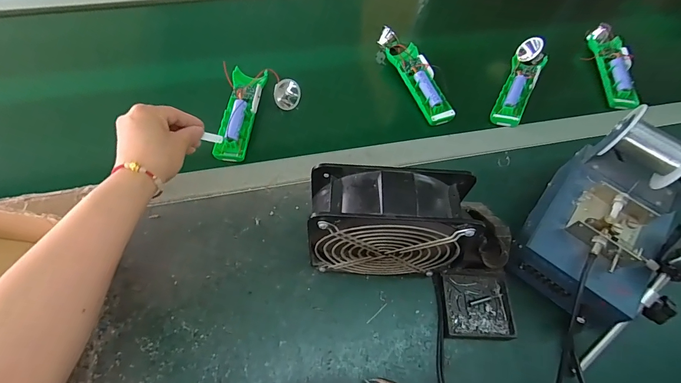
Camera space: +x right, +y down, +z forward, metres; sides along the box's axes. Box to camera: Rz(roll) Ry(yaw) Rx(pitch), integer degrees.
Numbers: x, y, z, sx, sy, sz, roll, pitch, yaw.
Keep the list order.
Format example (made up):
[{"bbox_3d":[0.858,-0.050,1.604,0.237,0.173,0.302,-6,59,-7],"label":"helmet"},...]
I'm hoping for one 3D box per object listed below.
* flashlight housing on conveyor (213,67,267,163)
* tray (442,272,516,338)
[{"bbox_3d":[-0.145,-0.118,0.502,0.048,0.031,0.154,5,60,0],"label":"flashlight housing on conveyor"},{"bbox_3d":[0.155,0.129,0.394,0.075,0.011,0.069,2,60,-2],"label":"tray"}]

